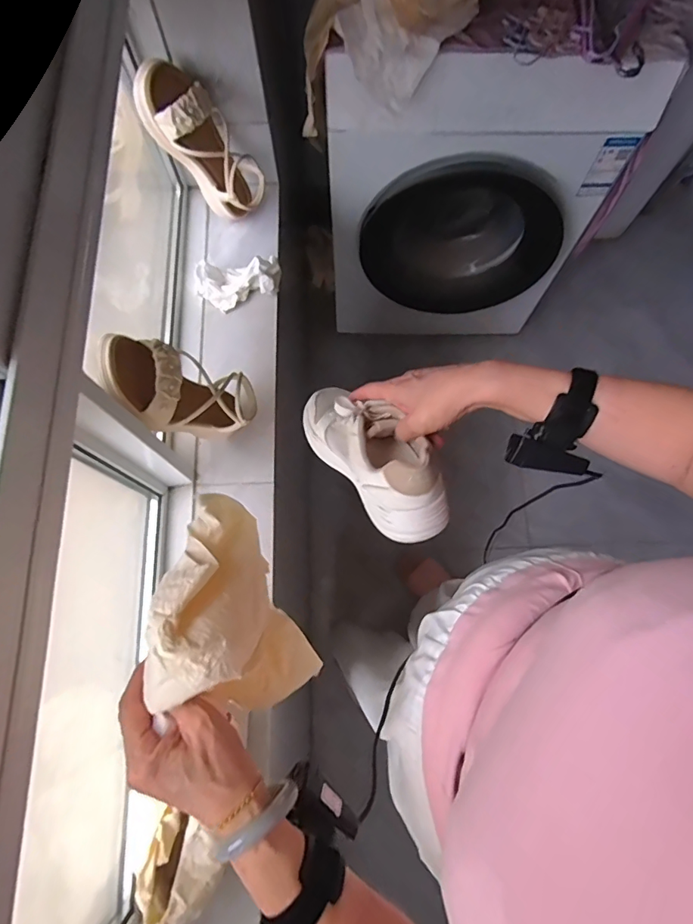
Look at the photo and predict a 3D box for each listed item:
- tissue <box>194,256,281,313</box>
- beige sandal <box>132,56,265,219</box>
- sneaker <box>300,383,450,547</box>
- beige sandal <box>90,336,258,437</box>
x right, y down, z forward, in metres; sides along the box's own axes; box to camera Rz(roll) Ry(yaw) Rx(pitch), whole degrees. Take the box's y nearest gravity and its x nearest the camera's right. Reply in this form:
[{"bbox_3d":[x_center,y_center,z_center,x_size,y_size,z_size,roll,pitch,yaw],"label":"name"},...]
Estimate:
[{"bbox_3d":[-0.189,-0.322,0.826,0.150,0.050,0.077,-16,72,-4],"label":"tissue"},{"bbox_3d":[-0.231,-0.511,0.764,0.103,0.249,0.092,6,70,30],"label":"beige sandal"},{"bbox_3d":[0.021,-0.018,0.526,0.083,0.079,0.243,-34,47,-10],"label":"sneaker"},{"bbox_3d":[-0.218,-0.089,0.632,0.093,0.235,0.100,-18,70,27],"label":"beige sandal"}]

